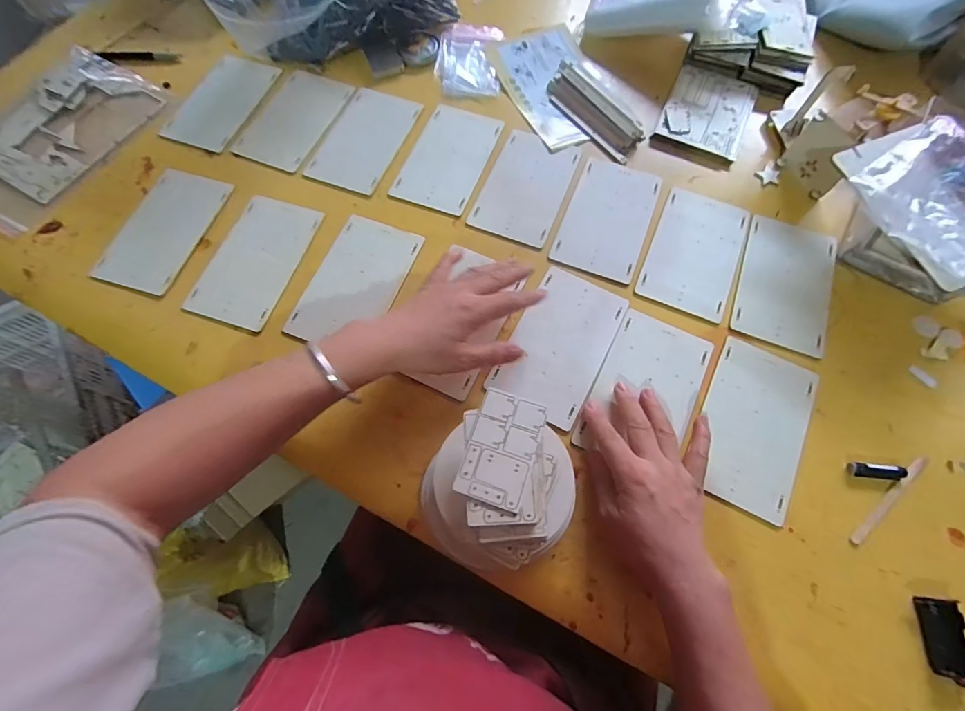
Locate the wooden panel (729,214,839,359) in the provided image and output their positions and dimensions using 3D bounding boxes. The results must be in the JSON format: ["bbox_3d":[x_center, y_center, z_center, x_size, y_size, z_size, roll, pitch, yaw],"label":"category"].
[{"bbox_3d":[0.352,-0.087,0.506,0.100,0.008,0.172,21,70,8],"label":"wooden panel"}]

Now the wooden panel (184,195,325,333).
[{"bbox_3d":[-0.265,-0.114,0.511,0.102,0.006,0.167,16,69,6],"label":"wooden panel"}]

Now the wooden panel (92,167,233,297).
[{"bbox_3d":[-0.387,-0.155,0.528,0.104,0.011,0.164,16,70,7],"label":"wooden panel"}]

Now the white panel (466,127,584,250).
[{"bbox_3d":[0.056,-0.216,0.556,0.099,0.004,0.164,21,70,8],"label":"white panel"}]

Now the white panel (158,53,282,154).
[{"bbox_3d":[-0.362,-0.359,0.607,0.102,0.008,0.182,16,69,7],"label":"white panel"}]

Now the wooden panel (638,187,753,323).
[{"bbox_3d":[0.253,-0.126,0.517,0.099,0.004,0.166,23,70,9],"label":"wooden panel"}]

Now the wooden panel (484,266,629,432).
[{"bbox_3d":[0.086,-0.014,0.476,0.099,0.005,0.165,27,71,10],"label":"wooden panel"}]

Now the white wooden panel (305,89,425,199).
[{"bbox_3d":[-0.156,-0.290,0.580,0.101,0.007,0.165,19,69,7],"label":"white wooden panel"}]

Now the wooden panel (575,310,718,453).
[{"bbox_3d":[0.172,0.035,0.457,0.100,0.005,0.168,26,69,9],"label":"wooden panel"}]

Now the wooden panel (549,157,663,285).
[{"bbox_3d":[0.154,-0.172,0.533,0.098,0.004,0.167,20,70,8],"label":"wooden panel"}]

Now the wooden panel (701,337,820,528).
[{"bbox_3d":[0.277,0.070,0.448,0.099,0.008,0.170,25,72,11],"label":"wooden panel"}]

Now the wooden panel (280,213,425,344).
[{"bbox_3d":[-0.143,-0.086,0.499,0.099,0.004,0.165,19,69,8],"label":"wooden panel"}]

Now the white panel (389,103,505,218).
[{"bbox_3d":[-0.044,-0.260,0.569,0.099,0.005,0.168,19,69,7],"label":"white panel"}]

